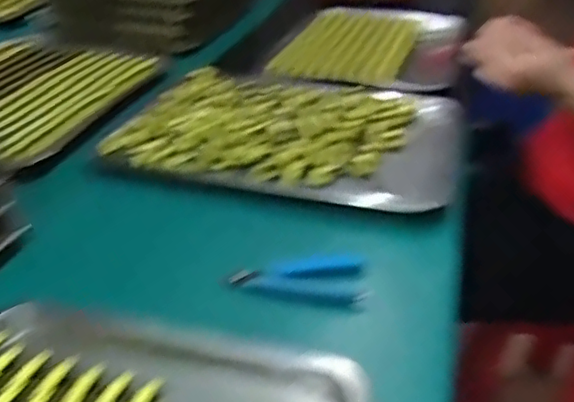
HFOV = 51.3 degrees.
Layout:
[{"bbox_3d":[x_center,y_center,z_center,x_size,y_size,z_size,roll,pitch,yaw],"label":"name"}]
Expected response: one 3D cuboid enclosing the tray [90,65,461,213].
[{"bbox_3d":[0.009,-0.094,0.721,0.376,0.048,0.298,6,33,15],"label":"tray"}]

